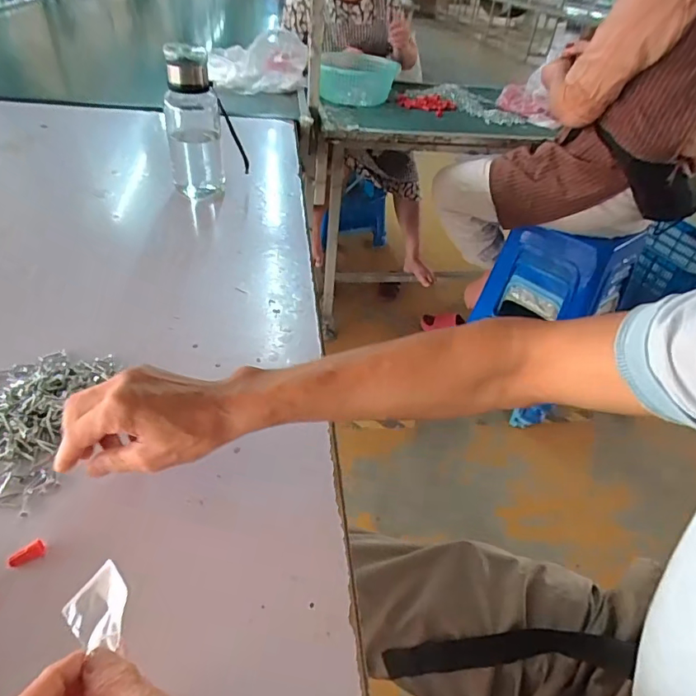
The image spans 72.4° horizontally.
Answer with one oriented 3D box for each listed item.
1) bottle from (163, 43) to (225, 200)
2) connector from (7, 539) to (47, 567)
[{"bbox_3d":[-0.258,-0.371,0.796,0.089,0.221,0.094,-8,41,-15],"label":"bottle"},{"bbox_3d":[-0.232,0.149,0.344,0.023,0.007,0.011,-27,48,-33],"label":"connector"}]

